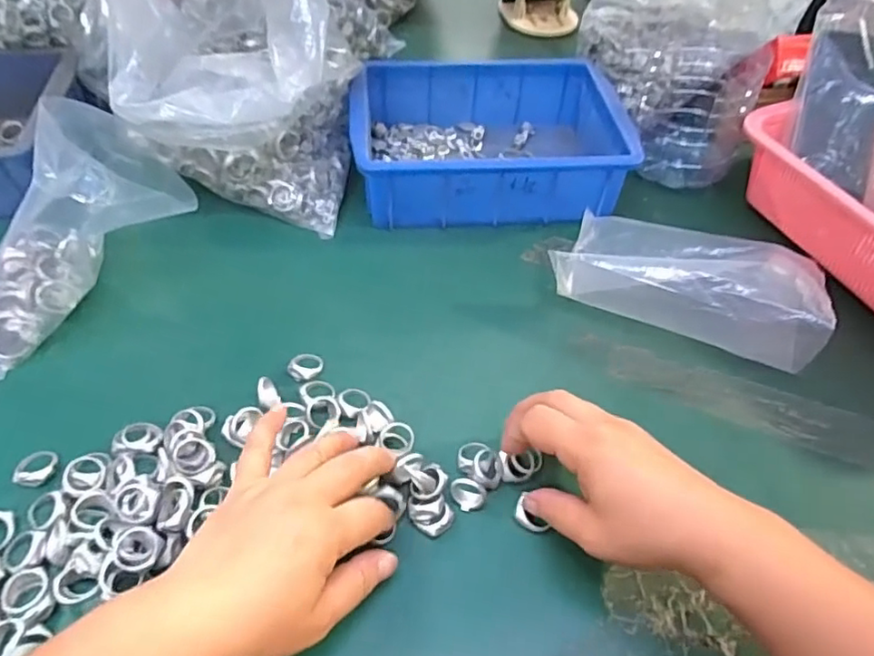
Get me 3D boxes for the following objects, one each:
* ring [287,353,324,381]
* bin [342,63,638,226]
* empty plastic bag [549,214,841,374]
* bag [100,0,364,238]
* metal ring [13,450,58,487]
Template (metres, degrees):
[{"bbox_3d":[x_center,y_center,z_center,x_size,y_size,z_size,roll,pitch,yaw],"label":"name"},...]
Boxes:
[{"bbox_3d":[-0.094,0.027,0.422,0.019,0.010,0.024,27,52,19],"label":"ring"},{"bbox_3d":[0.046,-0.175,0.564,0.237,0.081,0.169,-1,49,-4],"label":"bin"},{"bbox_3d":[0.194,-0.045,0.465,0.196,0.064,0.118,22,51,16],"label":"empty plastic bag"},{"bbox_3d":[-0.168,-0.237,0.510,0.181,0.223,0.227,-2,49,-5],"label":"bag"},{"bbox_3d":[-0.249,0.086,0.365,0.025,0.007,0.025,2,48,-2],"label":"metal ring"}]

